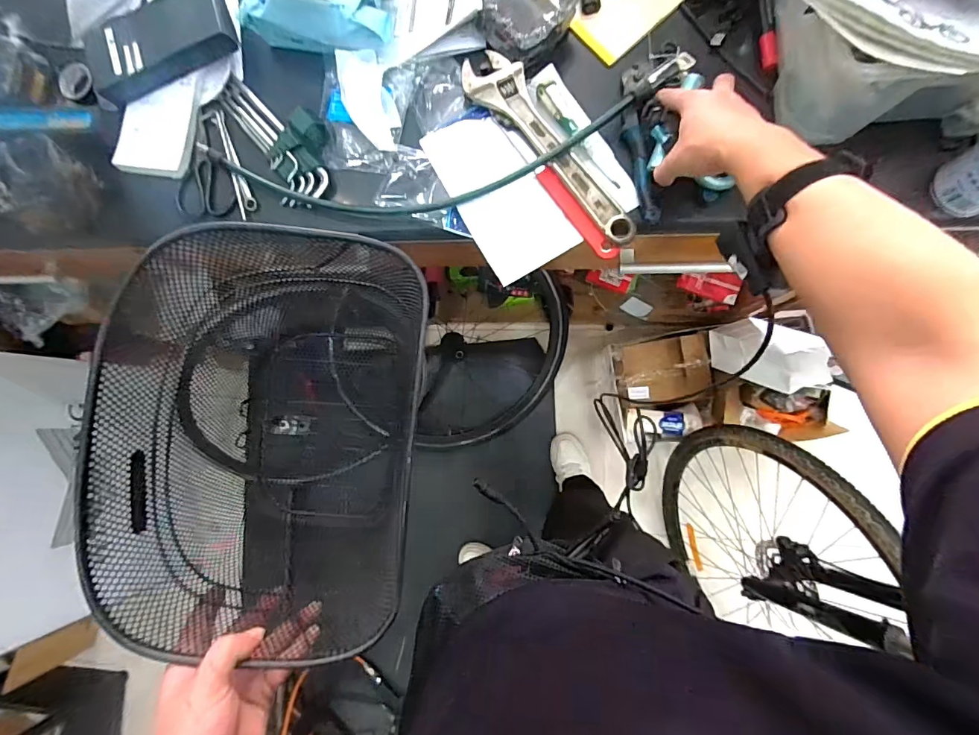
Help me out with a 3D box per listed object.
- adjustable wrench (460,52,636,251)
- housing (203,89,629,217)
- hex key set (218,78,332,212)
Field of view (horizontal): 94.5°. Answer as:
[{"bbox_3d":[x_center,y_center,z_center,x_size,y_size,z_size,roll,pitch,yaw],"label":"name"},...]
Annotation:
[{"bbox_3d":[0.076,-0.265,0.534,0.062,0.024,0.286,-43,81,2],"label":"adjustable wrench"},{"bbox_3d":[-0.105,-0.247,0.567,0.560,0.025,0.113,-3,84,8],"label":"housing"},{"bbox_3d":[-0.276,-0.311,0.598,0.101,0.038,0.212,-34,81,4],"label":"hex key set"}]

